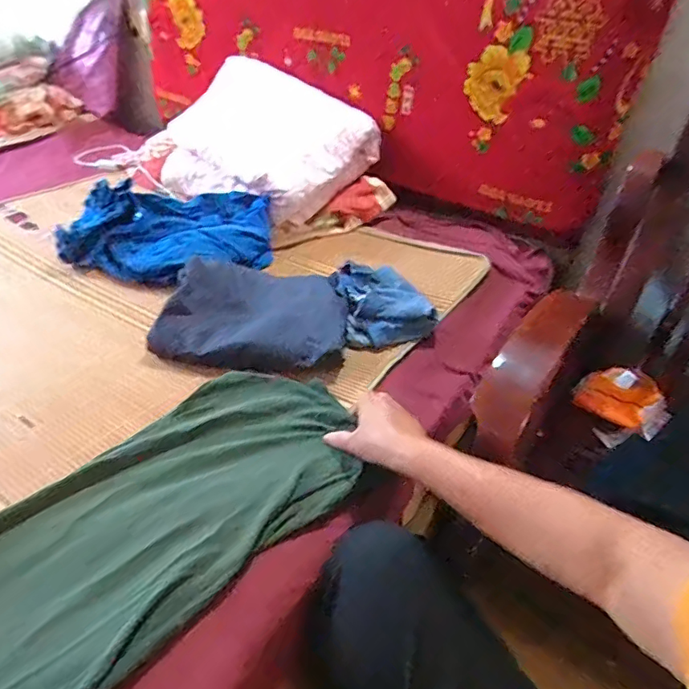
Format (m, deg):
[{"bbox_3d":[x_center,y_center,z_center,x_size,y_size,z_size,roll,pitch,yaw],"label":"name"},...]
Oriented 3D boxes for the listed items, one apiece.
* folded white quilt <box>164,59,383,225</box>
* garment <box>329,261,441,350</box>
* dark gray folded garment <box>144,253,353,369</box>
[{"bbox_3d":[-0.201,-0.495,1.250,0.490,0.144,0.382,27,65,16],"label":"folded white quilt"},{"bbox_3d":[0.064,-0.083,0.906,0.149,0.048,0.215,-4,37,-15],"label":"garment"},{"bbox_3d":[-0.147,-0.057,0.862,0.300,0.088,0.242,5,35,-3],"label":"dark gray folded garment"}]

